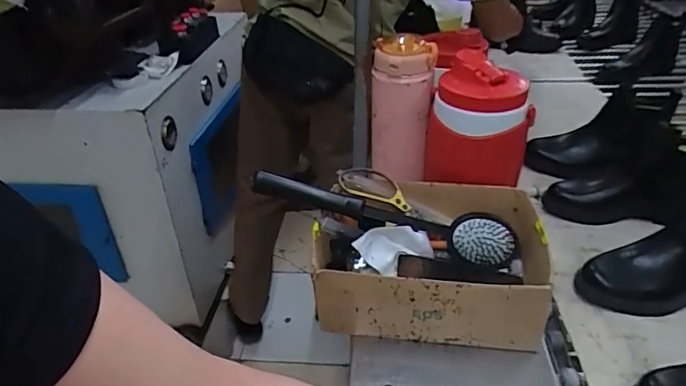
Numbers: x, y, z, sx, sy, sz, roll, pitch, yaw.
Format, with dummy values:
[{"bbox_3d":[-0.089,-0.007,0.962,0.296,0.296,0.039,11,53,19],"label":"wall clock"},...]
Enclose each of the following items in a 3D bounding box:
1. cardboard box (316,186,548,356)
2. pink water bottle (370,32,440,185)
[{"bbox_3d":[0.107,0.082,0.647,0.278,0.100,0.198,3,33,9],"label":"cardboard box"},{"bbox_3d":[0.091,-0.123,0.785,0.094,0.226,0.082,2,33,6],"label":"pink water bottle"}]

